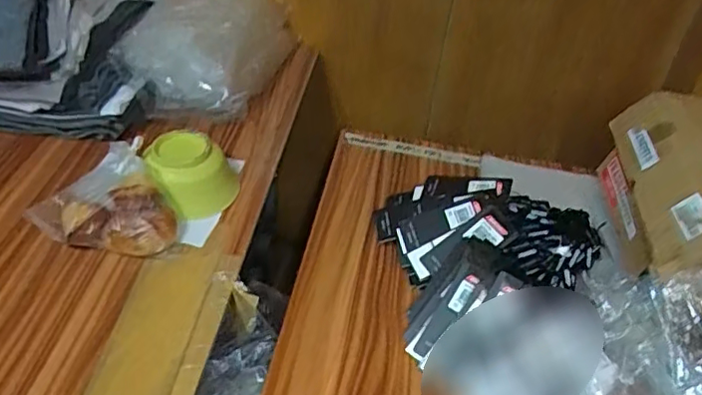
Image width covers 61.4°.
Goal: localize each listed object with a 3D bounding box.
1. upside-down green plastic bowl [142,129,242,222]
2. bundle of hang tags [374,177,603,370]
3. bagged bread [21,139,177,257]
[{"bbox_3d":[-0.209,-0.027,0.746,0.104,0.069,0.093,24,44,20],"label":"upside-down green plastic bowl"},{"bbox_3d":[0.174,0.059,0.701,0.278,0.078,0.240,-6,42,-14],"label":"bundle of hang tags"},{"bbox_3d":[-0.285,0.017,0.685,0.145,0.081,0.126,-19,46,-26],"label":"bagged bread"}]

